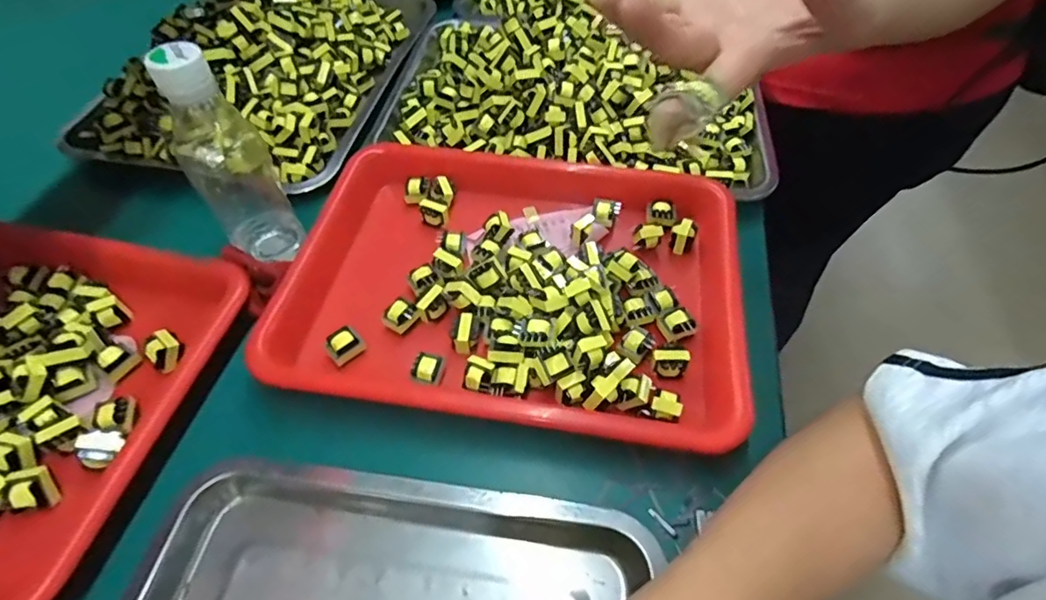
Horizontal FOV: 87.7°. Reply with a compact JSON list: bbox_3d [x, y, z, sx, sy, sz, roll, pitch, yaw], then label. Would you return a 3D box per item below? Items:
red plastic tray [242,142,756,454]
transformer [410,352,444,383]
[{"bbox_3d":[-0.005,-0.017,0.438,0.344,0.054,0.257,8,53,5],"label":"red plastic tray"},{"bbox_3d":[-0.068,0.050,0.387,0.018,0.018,0.021,14,54,9],"label":"transformer"}]

